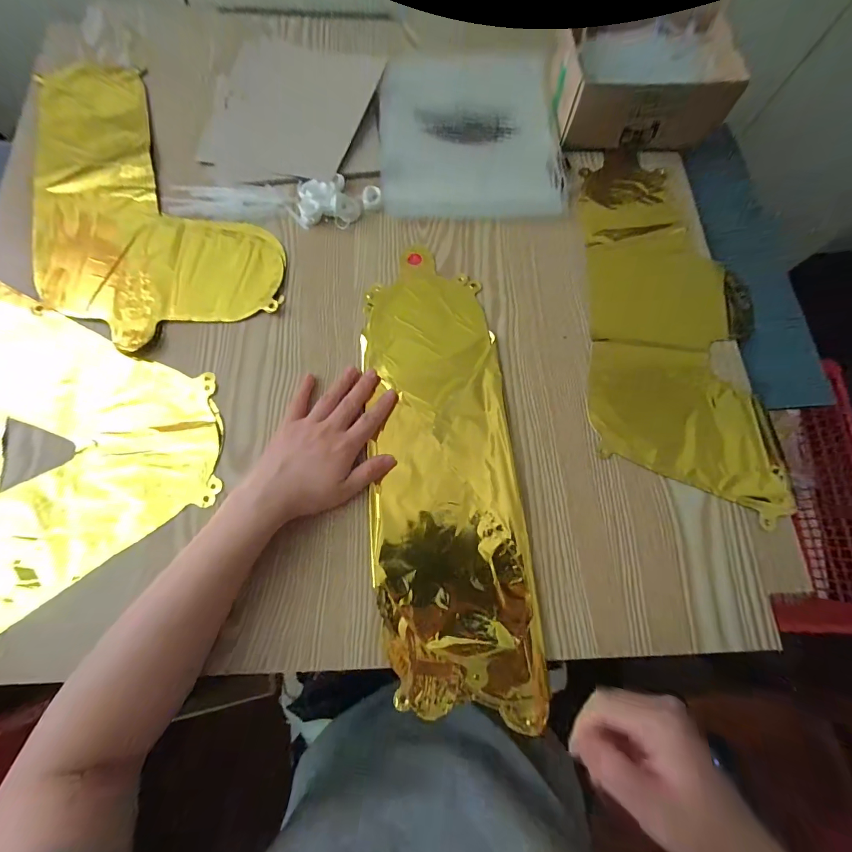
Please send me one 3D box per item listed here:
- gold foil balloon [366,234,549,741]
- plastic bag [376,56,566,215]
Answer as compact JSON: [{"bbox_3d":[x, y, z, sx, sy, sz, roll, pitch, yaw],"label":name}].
[{"bbox_3d":[0.016,0.025,0.344,0.134,0.010,0.413,-5,73,-2],"label":"gold foil balloon"},{"bbox_3d":[0.050,-0.344,0.434,0.205,0.029,0.218,-2,74,-2],"label":"plastic bag"}]

